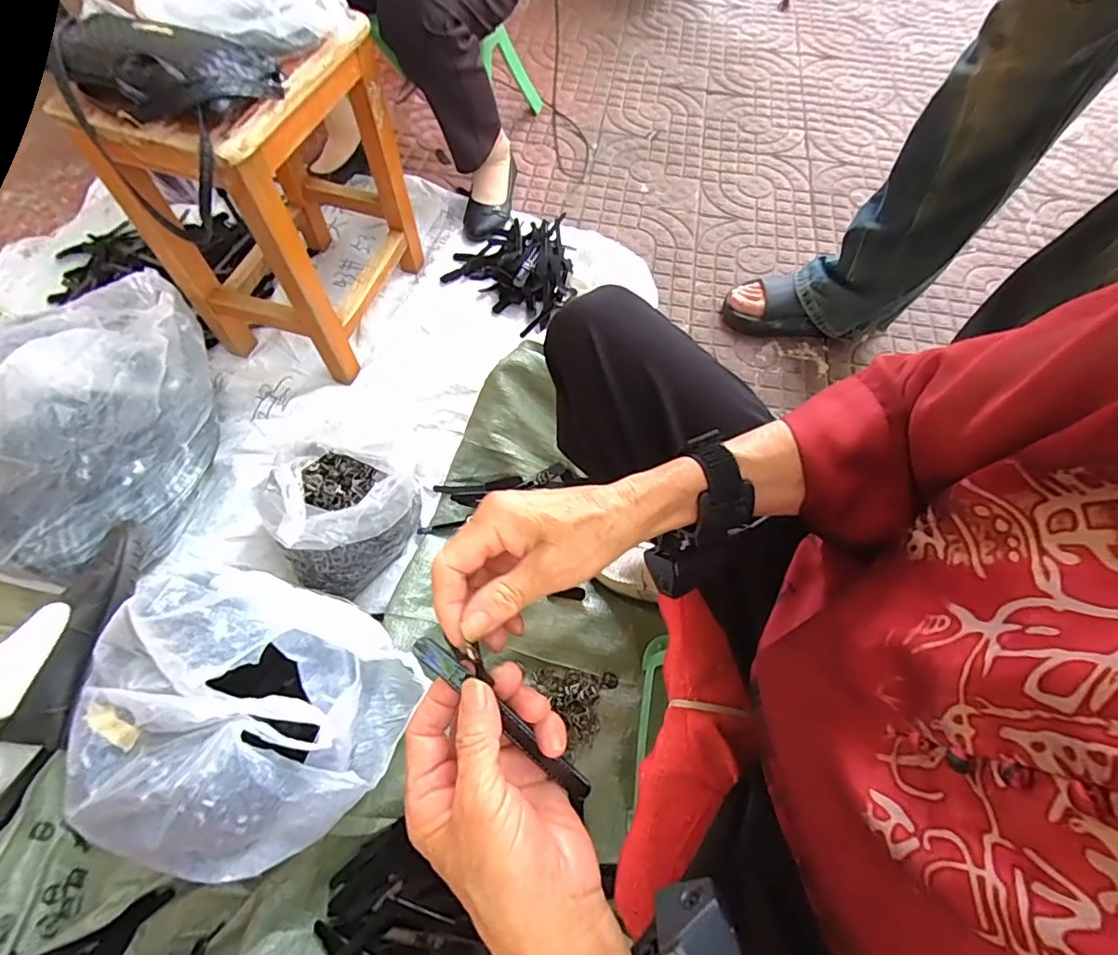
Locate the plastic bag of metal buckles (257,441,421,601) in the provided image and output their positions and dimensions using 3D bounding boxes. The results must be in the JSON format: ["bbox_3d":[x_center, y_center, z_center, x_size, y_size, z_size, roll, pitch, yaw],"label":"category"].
[{"bbox_3d":[-0.283,0.034,0.680,0.174,0.150,0.194,-26,65,-13],"label":"plastic bag of metal buckles"}]

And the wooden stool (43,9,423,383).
[{"bbox_3d":[-0.403,-0.402,0.779,0.252,0.382,0.331,15,63,8],"label":"wooden stool"}]

